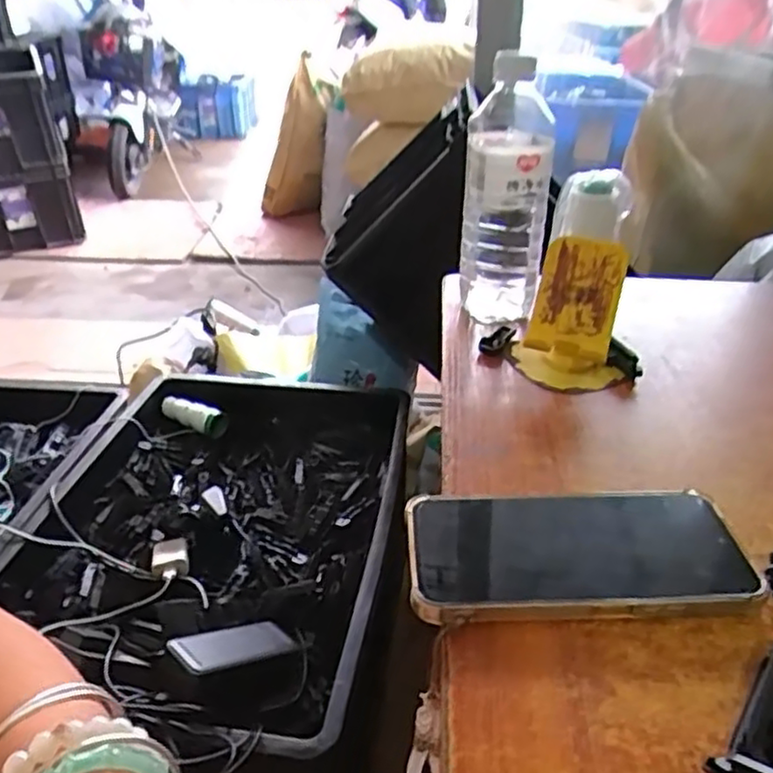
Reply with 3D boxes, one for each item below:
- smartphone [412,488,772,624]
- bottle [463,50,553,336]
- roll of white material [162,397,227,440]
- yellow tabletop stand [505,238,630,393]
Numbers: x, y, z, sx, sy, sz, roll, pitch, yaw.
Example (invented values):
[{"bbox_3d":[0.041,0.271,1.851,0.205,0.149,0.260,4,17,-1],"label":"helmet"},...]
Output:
[{"bbox_3d":[0.096,0.085,0.359,0.166,0.017,0.084,1,30,-1],"label":"smartphone"},{"bbox_3d":[0.101,-0.163,0.590,0.068,0.210,0.070,7,30,10],"label":"bottle"},{"bbox_3d":[-0.295,0.048,1.070,0.116,0.032,0.037,17,34,28],"label":"roll of white material"},{"bbox_3d":[0.139,-0.053,0.521,0.082,0.097,0.063,4,30,6],"label":"yellow tabletop stand"}]

